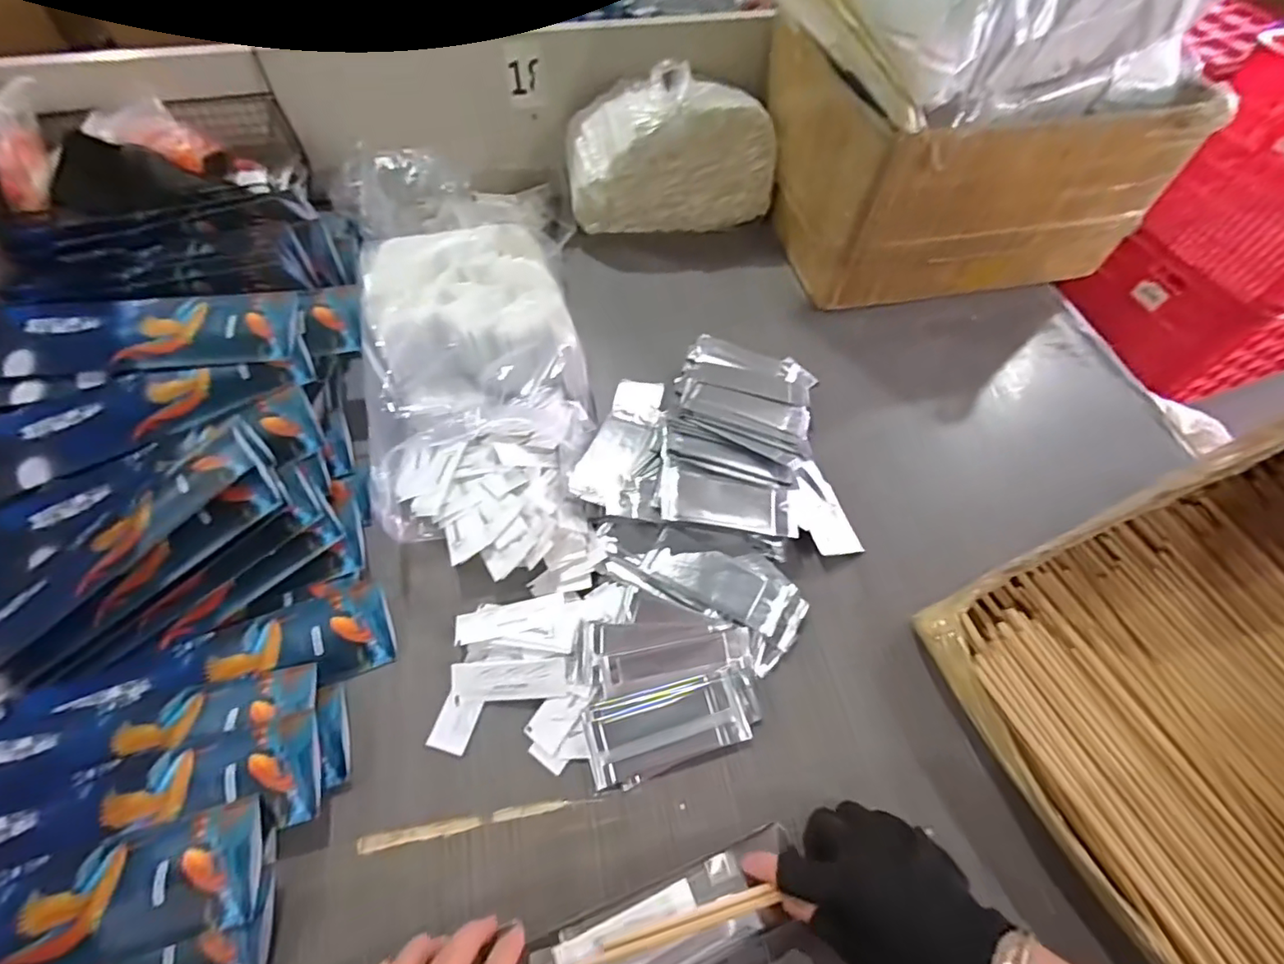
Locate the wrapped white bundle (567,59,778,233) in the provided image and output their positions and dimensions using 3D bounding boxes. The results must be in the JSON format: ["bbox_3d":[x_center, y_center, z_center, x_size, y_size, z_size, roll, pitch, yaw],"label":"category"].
[{"bbox_3d":[0.038,-0.423,0.730,0.264,0.152,0.093,-4,60,-4],"label":"wrapped white bundle"}]

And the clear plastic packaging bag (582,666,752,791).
[{"bbox_3d":[0.020,0.193,0.437,0.124,0.012,0.059,-13,61,-9],"label":"clear plastic packaging bag"}]

